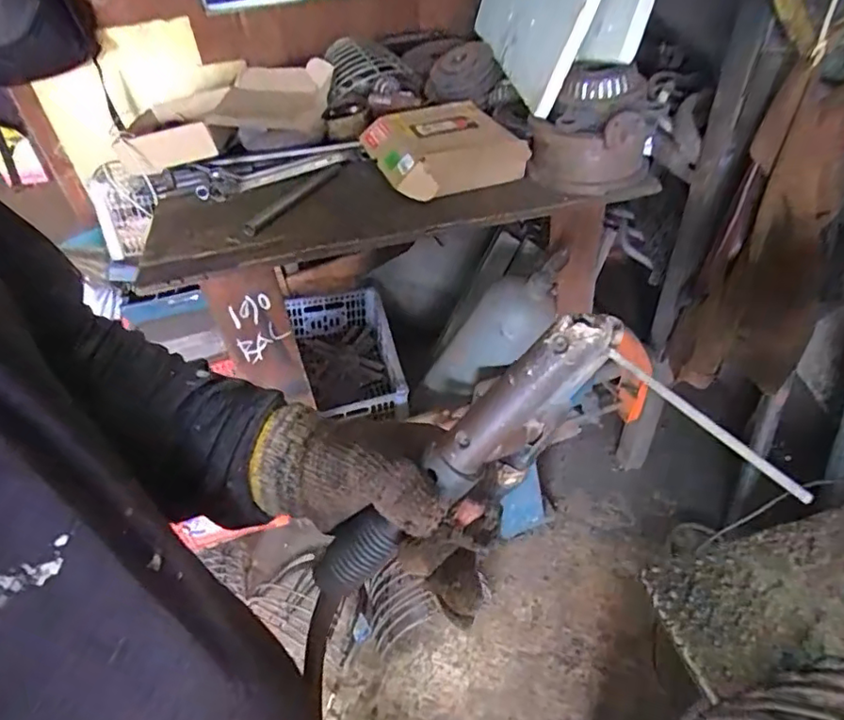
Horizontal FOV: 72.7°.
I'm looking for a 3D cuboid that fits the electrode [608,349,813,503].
[{"bbox_3d":[0.119,0.025,0.246,0.006,0.007,0.096,-32,57,-25],"label":"electrode"}]

